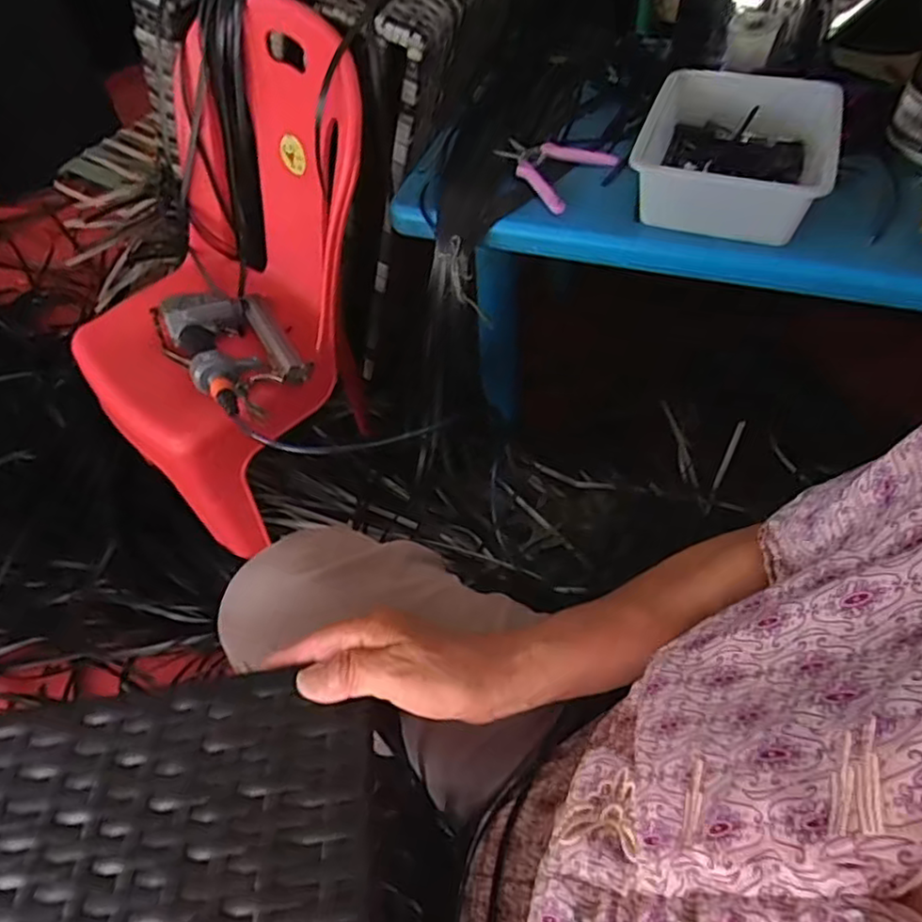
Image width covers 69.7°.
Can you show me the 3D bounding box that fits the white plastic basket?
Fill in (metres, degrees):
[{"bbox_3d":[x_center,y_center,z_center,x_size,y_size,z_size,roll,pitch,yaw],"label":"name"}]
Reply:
[{"bbox_3d":[0.318,-0.364,0.781,0.210,0.079,0.267,15,54,12],"label":"white plastic basket"}]

